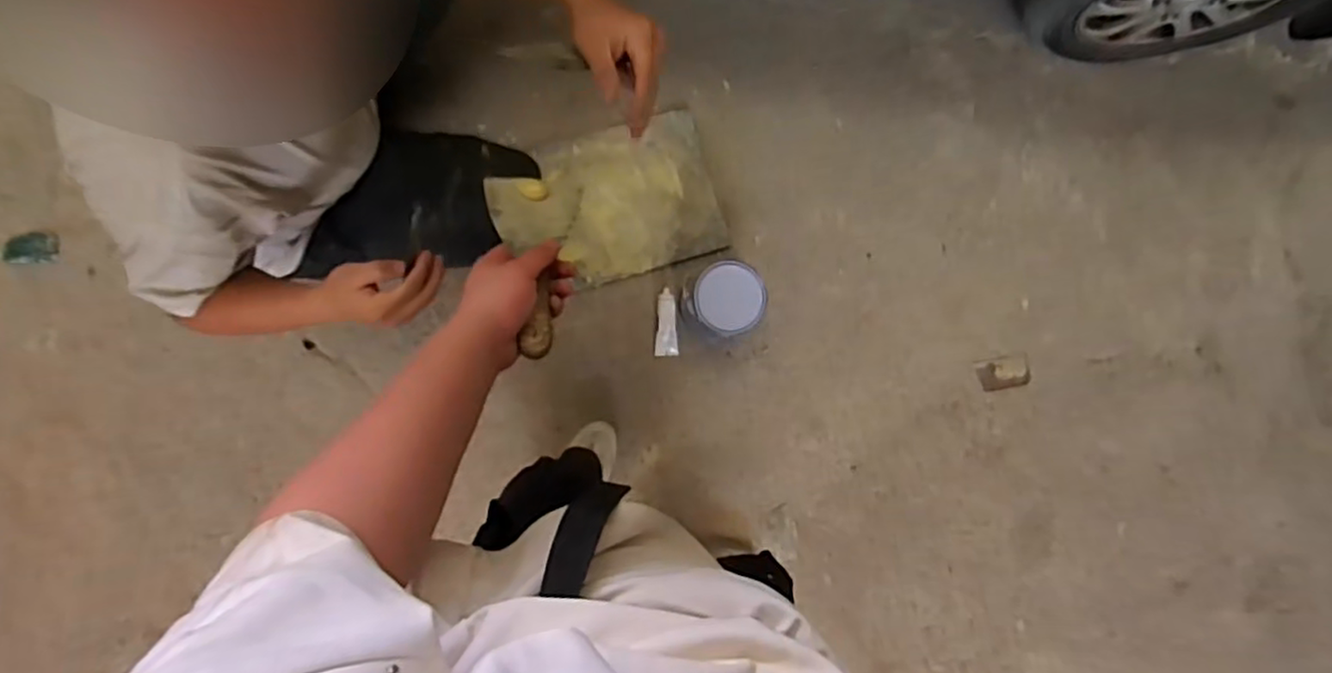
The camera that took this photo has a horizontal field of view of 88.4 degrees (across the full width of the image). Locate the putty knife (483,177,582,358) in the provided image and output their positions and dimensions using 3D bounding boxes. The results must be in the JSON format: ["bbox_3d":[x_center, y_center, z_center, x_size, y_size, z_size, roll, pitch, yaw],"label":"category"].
[{"bbox_3d":[-0.123,-0.070,0.645,0.088,0.021,0.212,-6,57,-3],"label":"putty knife"}]

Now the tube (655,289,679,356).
[{"bbox_3d":[0.002,-0.031,1.545,0.050,0.020,0.151,1,88,-9],"label":"tube"}]

